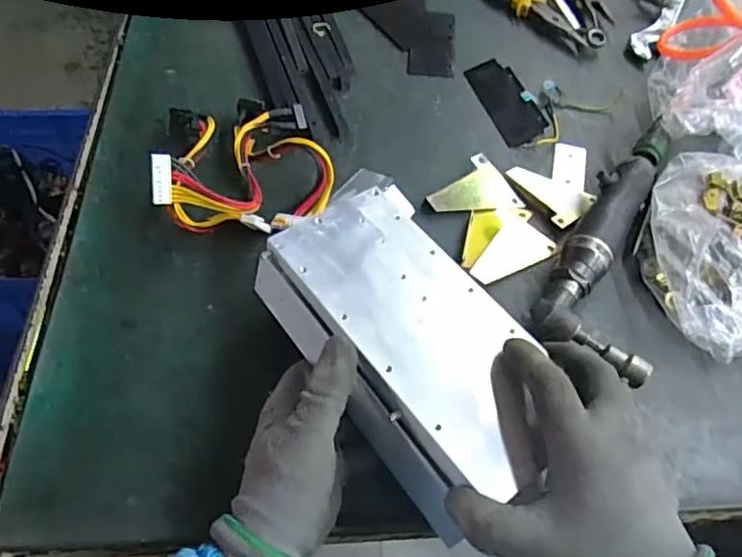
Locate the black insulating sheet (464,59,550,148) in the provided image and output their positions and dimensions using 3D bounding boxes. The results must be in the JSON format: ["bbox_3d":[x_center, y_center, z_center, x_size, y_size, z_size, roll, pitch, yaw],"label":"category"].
[{"bbox_3d":[0.146,-0.191,0.614,0.051,0.008,0.126,-19,57,-1],"label":"black insulating sheet"}]

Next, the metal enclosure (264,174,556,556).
[{"bbox_3d":[0.026,0.042,0.392,0.121,0.054,0.224,-29,63,-20],"label":"metal enclosure"}]

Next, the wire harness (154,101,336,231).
[{"bbox_3d":[-0.112,-0.113,0.519,0.147,0.061,0.161,-4,57,-5],"label":"wire harness"}]

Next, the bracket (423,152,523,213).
[{"bbox_3d":[0.095,-0.078,0.533,0.076,0.011,0.064,-30,63,-20],"label":"bracket"}]

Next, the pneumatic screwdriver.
[{"bbox_3d":[0.223,-0.042,0.503,0.090,0.037,0.265,24,59,13],"label":"pneumatic screwdriver"}]

